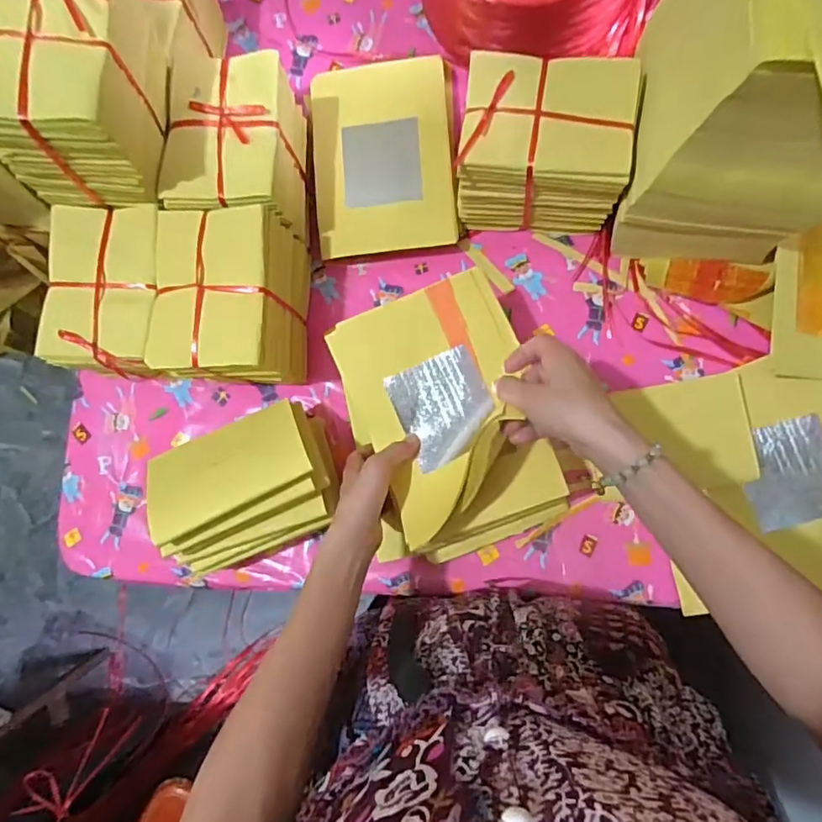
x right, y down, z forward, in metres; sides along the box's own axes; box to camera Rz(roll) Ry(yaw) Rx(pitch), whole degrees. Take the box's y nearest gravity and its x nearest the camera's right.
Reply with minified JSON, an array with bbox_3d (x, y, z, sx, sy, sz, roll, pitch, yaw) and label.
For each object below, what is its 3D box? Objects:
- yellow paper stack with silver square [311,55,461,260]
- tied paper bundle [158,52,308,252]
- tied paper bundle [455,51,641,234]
[{"bbox_3d":[-0.031,-0.304,0.667,0.168,0.048,0.233,-5,82,5],"label":"yellow paper stack with silver square"},{"bbox_3d":[-0.191,-0.288,0.612,0.118,0.114,0.169,0,82,6],"label":"tied paper bundle"},{"bbox_3d":[0.140,-0.278,0.596,0.162,0.142,0.123,6,83,7],"label":"tied paper bundle"}]

